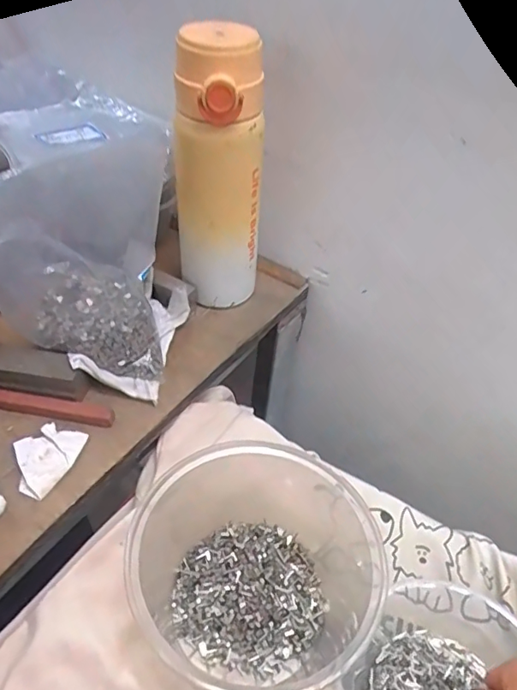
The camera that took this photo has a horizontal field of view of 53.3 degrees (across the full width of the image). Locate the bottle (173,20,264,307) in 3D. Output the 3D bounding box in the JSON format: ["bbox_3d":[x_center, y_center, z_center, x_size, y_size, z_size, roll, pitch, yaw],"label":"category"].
[{"bbox_3d":[-0.030,-0.122,0.414,0.066,0.227,0.059,7,46,1],"label":"bottle"}]

